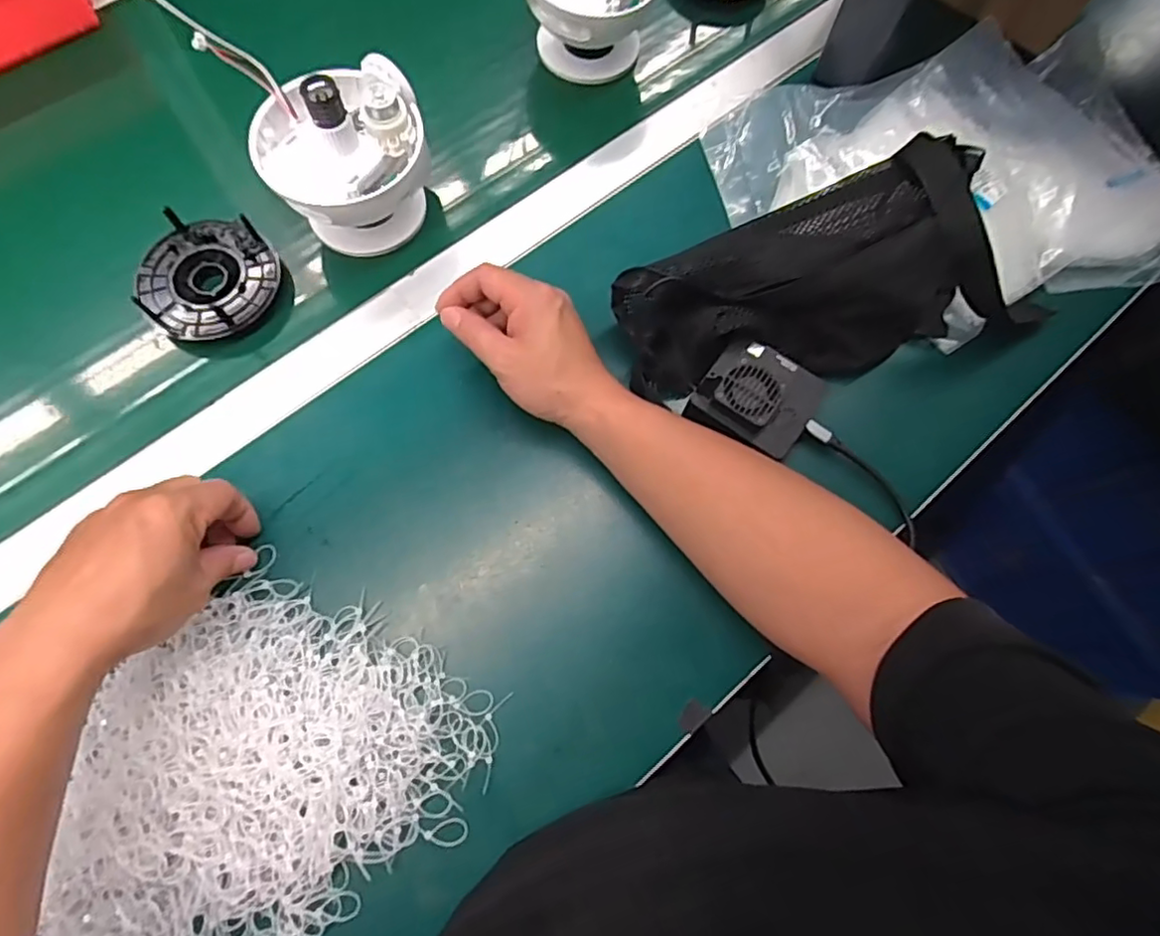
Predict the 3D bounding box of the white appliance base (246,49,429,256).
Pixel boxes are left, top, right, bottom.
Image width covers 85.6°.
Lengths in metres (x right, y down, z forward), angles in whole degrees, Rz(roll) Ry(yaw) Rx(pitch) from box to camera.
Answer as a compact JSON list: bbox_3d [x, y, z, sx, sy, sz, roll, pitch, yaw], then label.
[{"bbox_3d":[-0.173,-0.230,0.467,0.119,0.110,0.104,-13,74,-7],"label":"white appliance base"}]

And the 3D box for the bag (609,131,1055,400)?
[{"bbox_3d":[0.179,-0.140,0.450,0.304,0.089,0.125,-14,74,-8],"label":"bag"}]

